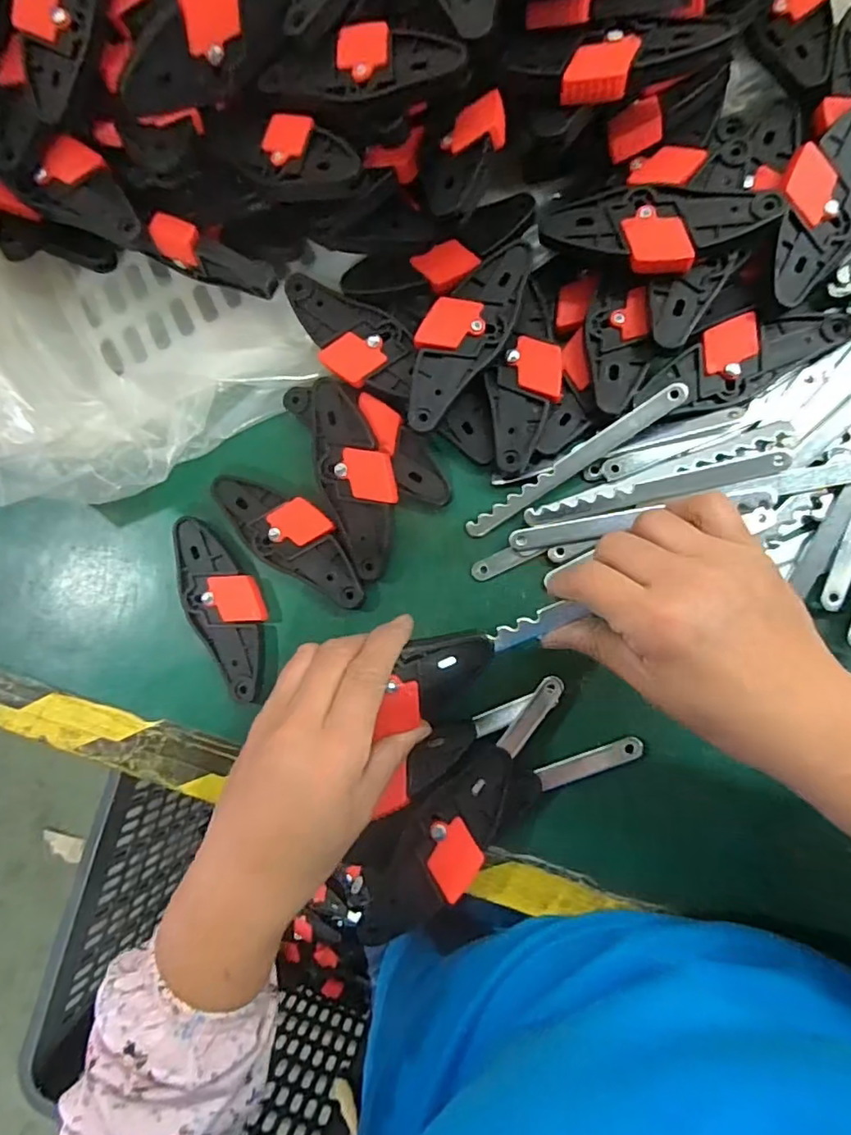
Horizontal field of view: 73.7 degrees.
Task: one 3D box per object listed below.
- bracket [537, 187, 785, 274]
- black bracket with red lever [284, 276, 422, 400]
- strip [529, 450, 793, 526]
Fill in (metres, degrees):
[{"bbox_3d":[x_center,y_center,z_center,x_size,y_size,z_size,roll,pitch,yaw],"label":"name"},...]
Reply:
[{"bbox_3d":[0.129,-0.190,0.322,0.123,0.018,0.047,8,84,10],"label":"bracket"},{"bbox_3d":[-0.049,-0.145,0.360,0.097,0.010,0.049,25,87,11],"label":"black bracket with red lever"},{"bbox_3d":[0.134,-0.045,0.334,0.146,0.004,0.016,-11,81,11],"label":"strip"}]

